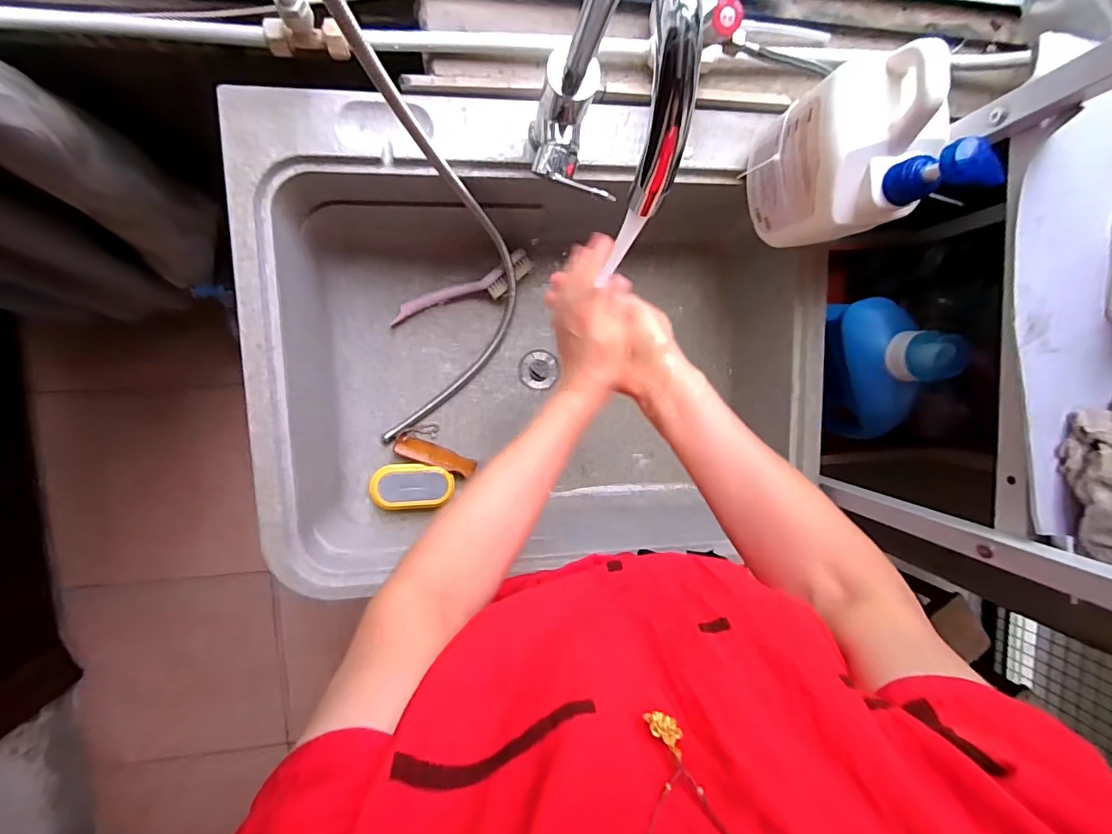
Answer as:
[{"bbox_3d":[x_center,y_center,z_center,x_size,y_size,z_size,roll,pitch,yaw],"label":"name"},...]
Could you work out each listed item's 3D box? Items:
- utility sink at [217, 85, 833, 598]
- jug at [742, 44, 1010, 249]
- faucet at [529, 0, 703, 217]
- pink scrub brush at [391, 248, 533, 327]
[{"bbox_3d":[-0.014,-0.090,0.671,0.677,0.221,0.541,-3,96,-8],"label":"utility sink"},{"bbox_3d":[0.297,-0.254,0.469,0.113,0.197,0.142,-19,98,-6],"label":"jug"},{"bbox_3d":[0.028,-0.229,0.377,0.050,0.294,0.183,-4,96,-8],"label":"faucet"},{"bbox_3d":[-0.136,-0.182,0.719,0.220,0.033,0.046,-26,99,-5],"label":"pink scrub brush"}]

